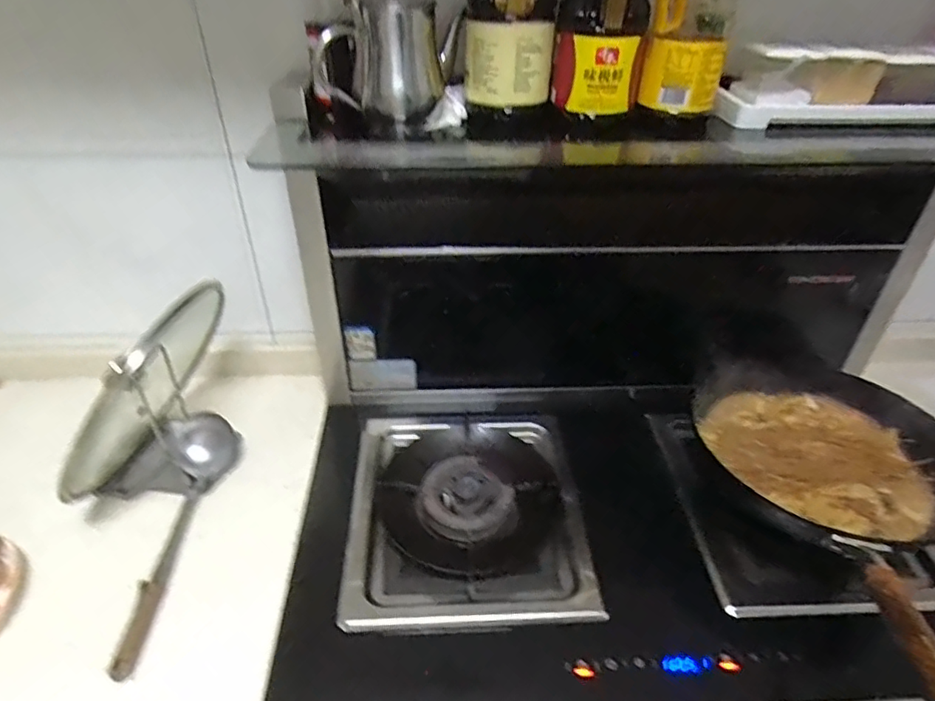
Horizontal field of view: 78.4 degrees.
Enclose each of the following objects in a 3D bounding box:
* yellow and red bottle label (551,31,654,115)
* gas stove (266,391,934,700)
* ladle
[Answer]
[{"bbox_3d":[0.149,-0.317,0.652,0.101,0.077,0.055,9,38,11],"label":"yellow and red bottle label"},{"bbox_3d":[0.189,0.240,0.779,0.822,0.100,0.492,0,37,0],"label":"gas stove"},{"bbox_3d":[-0.363,0.214,0.708,0.085,0.059,0.334,-4,37,-5],"label":"ladle"}]

